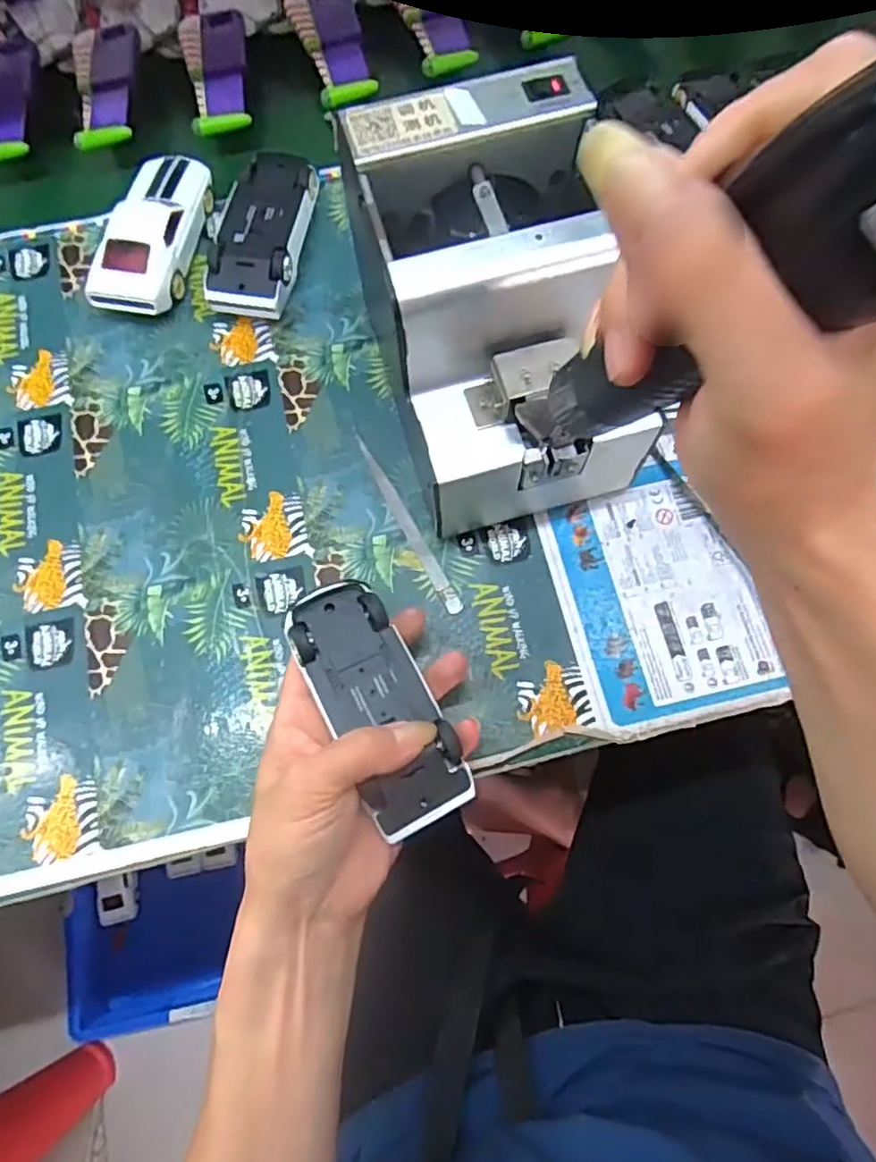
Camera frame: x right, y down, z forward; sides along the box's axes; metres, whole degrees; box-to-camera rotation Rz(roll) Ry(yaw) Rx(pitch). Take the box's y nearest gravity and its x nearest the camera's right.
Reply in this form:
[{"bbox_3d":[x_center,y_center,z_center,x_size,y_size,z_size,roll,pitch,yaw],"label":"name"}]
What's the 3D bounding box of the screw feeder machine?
[{"bbox_3d":[0.035,-0.138,0.357,0.138,0.147,0.176,-14,74,-3],"label":"screw feeder machine"}]

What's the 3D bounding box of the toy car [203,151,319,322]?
[{"bbox_3d":[-0.121,-0.240,0.450,0.057,0.036,0.126,9,74,4],"label":"toy car"}]

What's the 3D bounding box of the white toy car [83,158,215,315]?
[{"bbox_3d":[-0.197,-0.244,0.453,0.053,0.036,0.125,13,74,5],"label":"white toy car"}]

